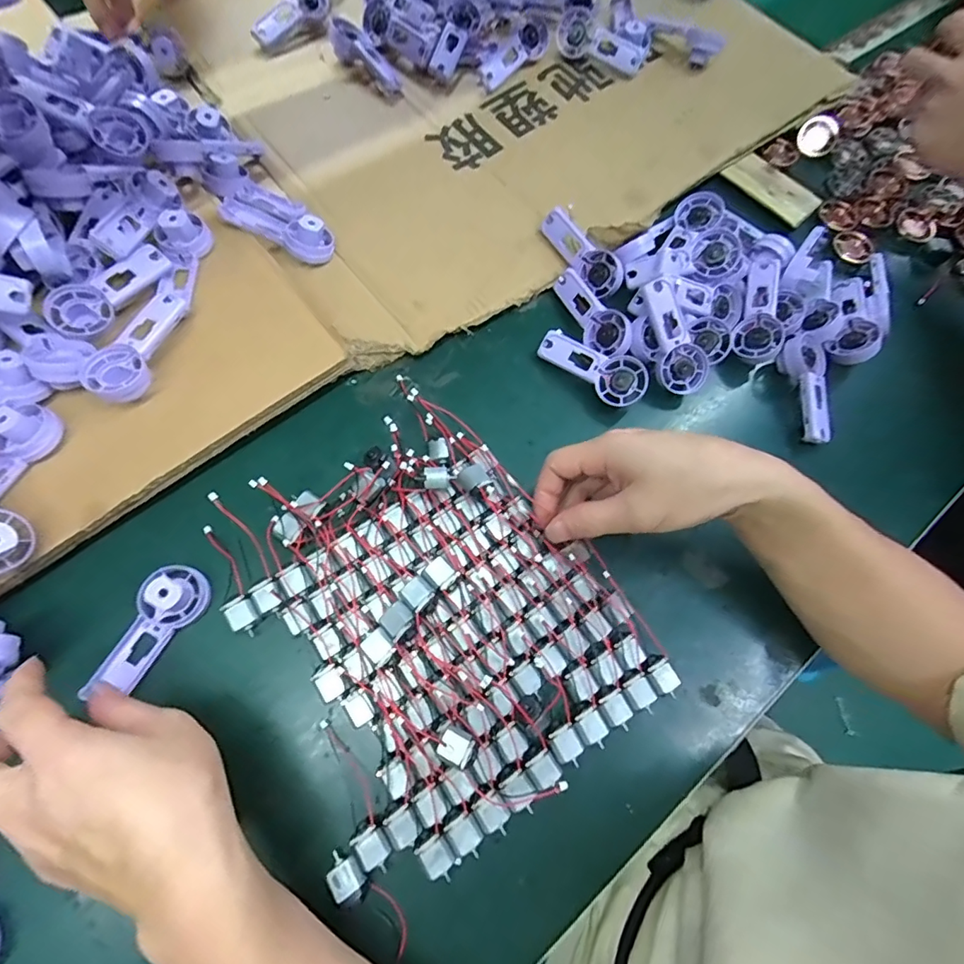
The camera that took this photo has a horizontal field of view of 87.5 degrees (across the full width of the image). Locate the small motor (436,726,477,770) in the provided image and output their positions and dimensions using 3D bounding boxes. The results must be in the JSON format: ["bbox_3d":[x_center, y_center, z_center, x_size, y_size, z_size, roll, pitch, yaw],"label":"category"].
[{"bbox_3d":[-0.015,0.161,0.306,0.022,0.016,0.019,27,70,6],"label":"small motor"}]

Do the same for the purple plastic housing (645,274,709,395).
[{"bbox_3d":[0.154,-0.116,0.405,0.033,0.018,0.093,-32,106,-13],"label":"purple plastic housing"}]

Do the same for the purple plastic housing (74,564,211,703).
[{"bbox_3d":[-0.218,0.097,0.327,0.037,0.025,0.091,31,76,9],"label":"purple plastic housing"}]

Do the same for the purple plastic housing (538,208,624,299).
[{"bbox_3d":[0.088,-0.203,0.444,0.091,0.031,0.012,49,34,8],"label":"purple plastic housing"}]

